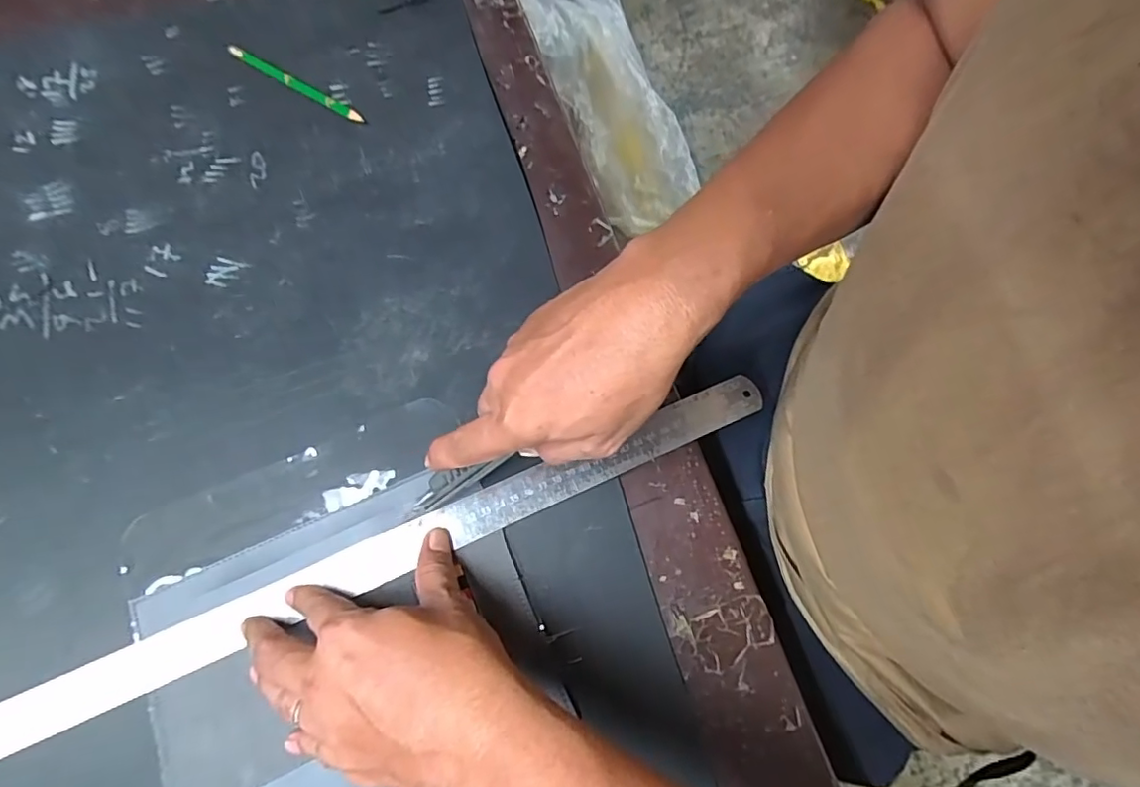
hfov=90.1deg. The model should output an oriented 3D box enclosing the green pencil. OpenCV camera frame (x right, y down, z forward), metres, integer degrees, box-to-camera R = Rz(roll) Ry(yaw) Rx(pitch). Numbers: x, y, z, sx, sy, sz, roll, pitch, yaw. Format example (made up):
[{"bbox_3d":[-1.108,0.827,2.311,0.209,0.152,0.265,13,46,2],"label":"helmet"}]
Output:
[{"bbox_3d":[-0.223,-0.251,0.457,0.138,0.008,0.008,32,74,9],"label":"green pencil"}]

